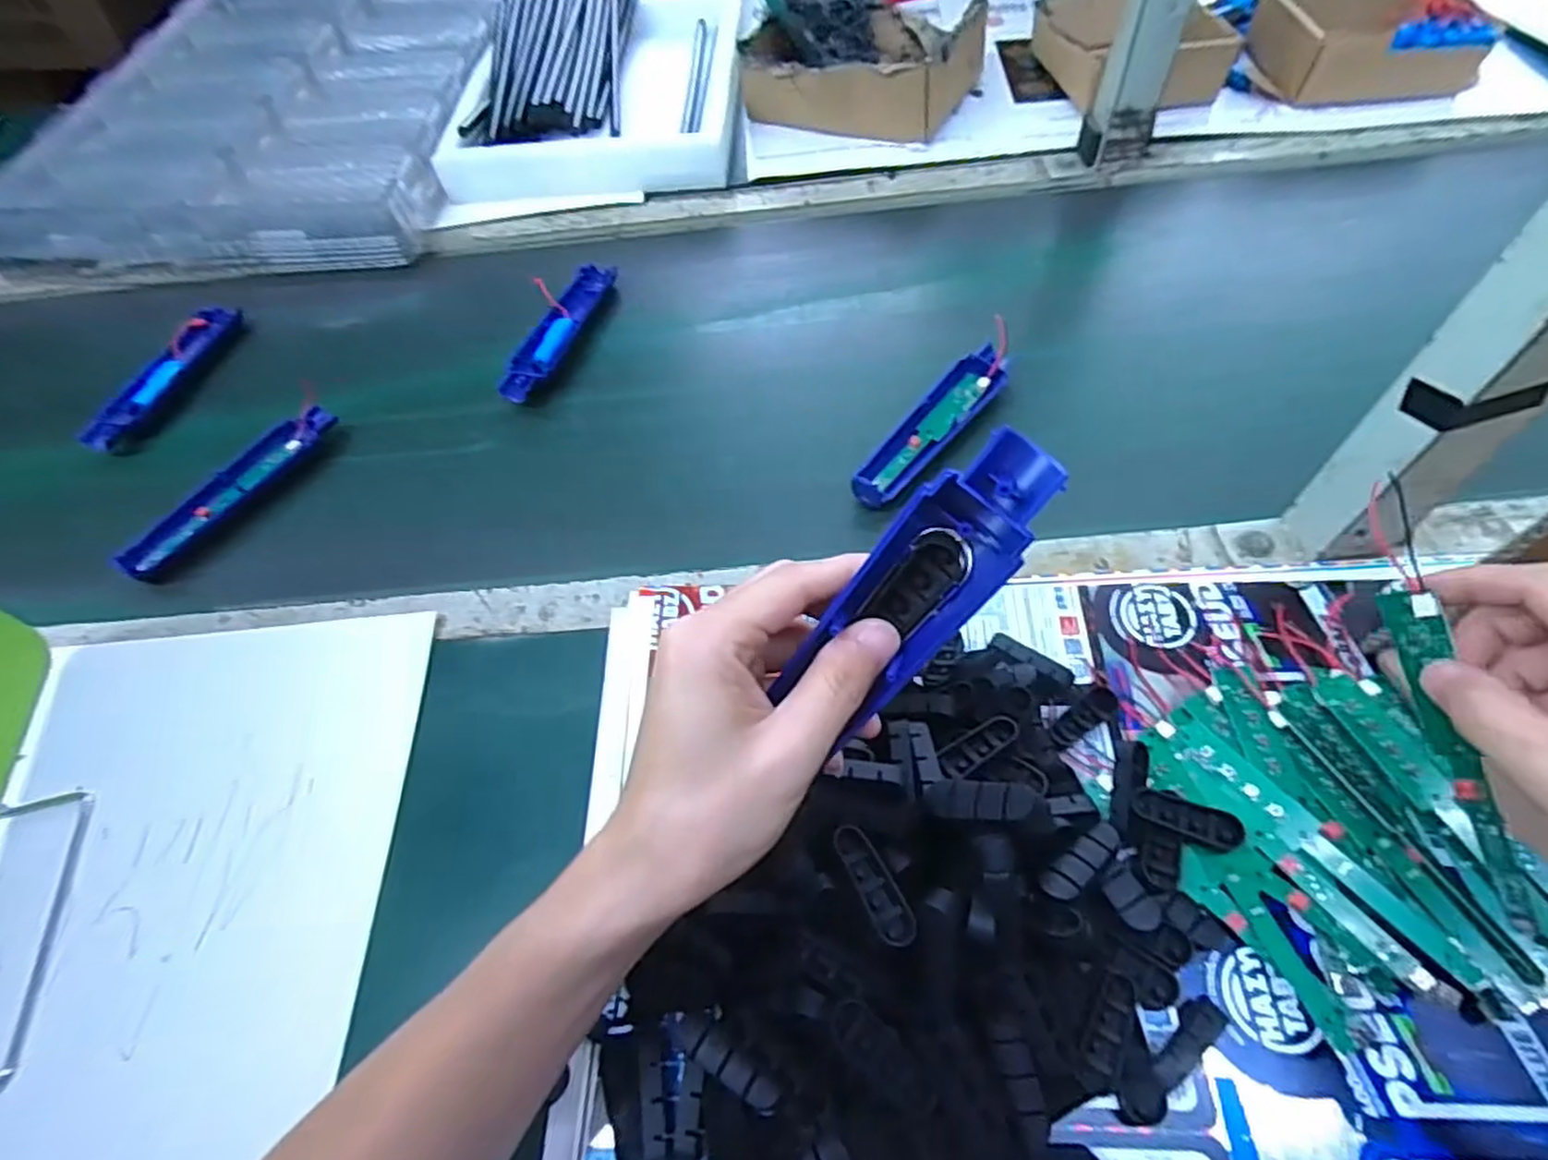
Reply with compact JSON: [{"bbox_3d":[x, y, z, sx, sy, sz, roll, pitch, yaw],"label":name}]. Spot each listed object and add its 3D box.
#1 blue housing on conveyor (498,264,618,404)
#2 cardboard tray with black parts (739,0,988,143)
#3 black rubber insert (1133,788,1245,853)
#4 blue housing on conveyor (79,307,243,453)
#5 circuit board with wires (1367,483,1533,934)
[{"bbox_3d":[-0.185,-0.215,0.622,0.034,0.013,0.177,13,59,12],"label":"blue housing on conveyor"},{"bbox_3d":[0.098,-0.563,0.760,0.218,0.095,0.214,22,62,17],"label":"cardboard tray with black parts"},{"bbox_3d":[0.195,0.113,0.345,0.047,0.008,0.019,20,61,16],"label":"black rubber insert"},{"bbox_3d":[-0.538,-0.179,0.643,0.025,0.031,0.174,12,59,12],"label":"blue housing on conveyor"},{"bbox_3d":[0.265,0.049,0.290,0.011,0.019,0.179,-18,89,-9],"label":"circuit board with wires"}]

